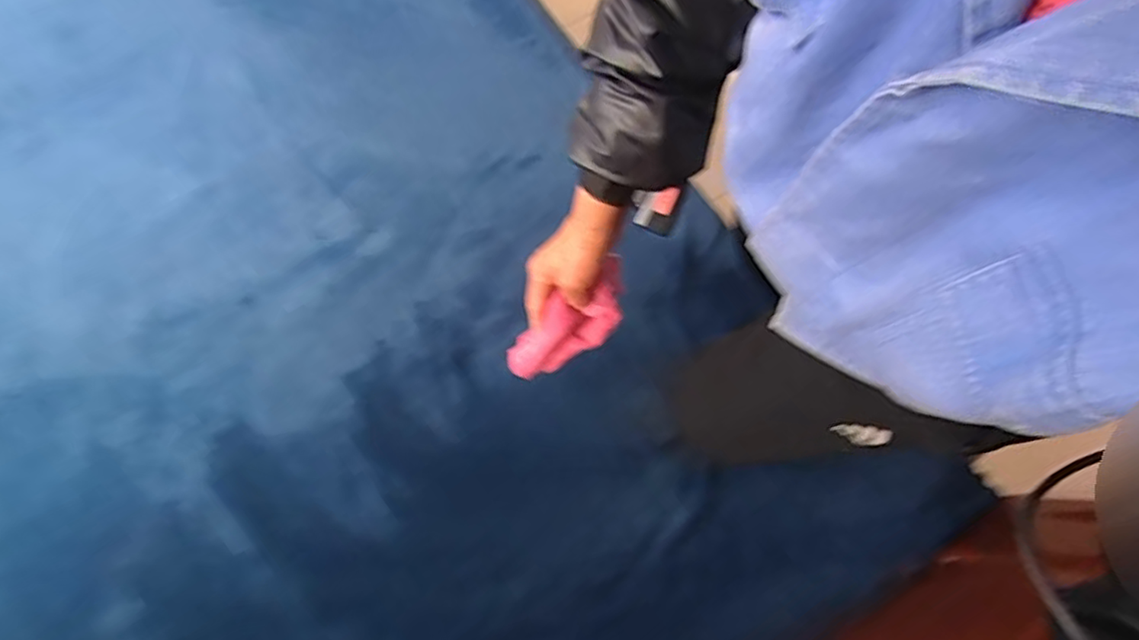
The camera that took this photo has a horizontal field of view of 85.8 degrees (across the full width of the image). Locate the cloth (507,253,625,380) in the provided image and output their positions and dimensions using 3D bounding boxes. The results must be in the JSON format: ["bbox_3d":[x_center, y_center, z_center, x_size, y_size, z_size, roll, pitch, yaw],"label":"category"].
[{"bbox_3d":[-0.003,0.006,0.622,0.155,0.045,0.057,-39,69,19],"label":"cloth"}]

